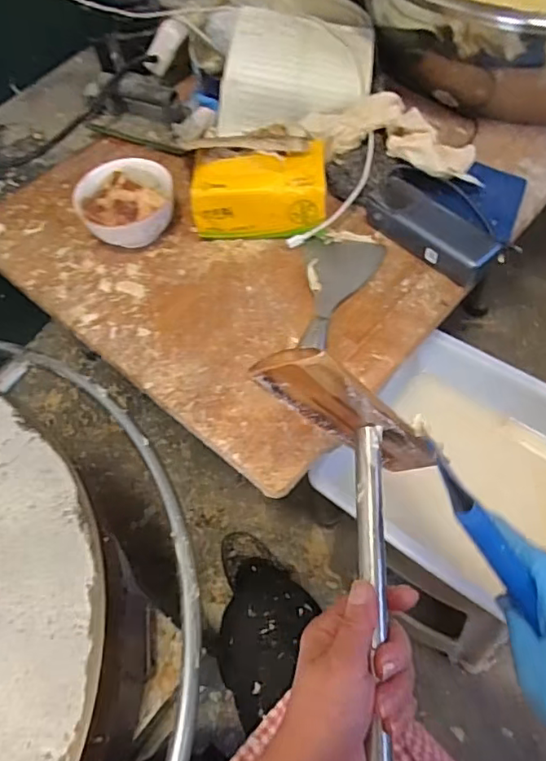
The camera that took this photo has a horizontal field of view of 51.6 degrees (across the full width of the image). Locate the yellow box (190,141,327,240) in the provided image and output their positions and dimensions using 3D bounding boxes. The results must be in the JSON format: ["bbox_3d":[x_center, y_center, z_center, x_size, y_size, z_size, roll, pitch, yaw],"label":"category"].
[{"bbox_3d":[-0.016,-0.226,0.670,0.157,0.081,0.089,-6,61,1],"label":"yellow box"}]

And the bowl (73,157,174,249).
[{"bbox_3d":[-0.176,-0.213,0.690,0.110,0.062,0.098,-13,61,-3],"label":"bowl"}]

